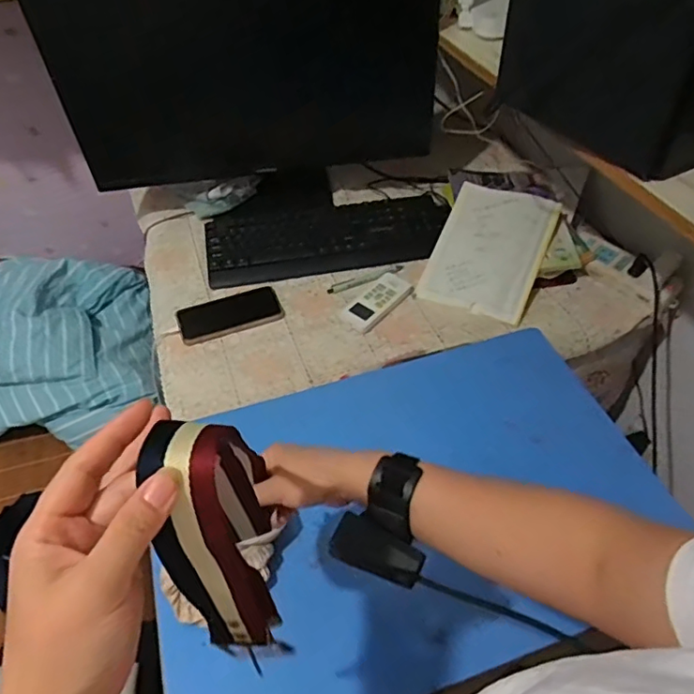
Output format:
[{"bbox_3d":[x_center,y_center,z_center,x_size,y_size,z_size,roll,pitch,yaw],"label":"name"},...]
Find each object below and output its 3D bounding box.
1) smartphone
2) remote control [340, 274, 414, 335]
[{"bbox_3d":[-0.191,-0.053,0.921,0.165,0.017,0.079,-20,50,-16],"label":"smartphone"},{"bbox_3d":[0.050,-0.078,0.935,0.064,0.017,0.132,31,55,27],"label":"remote control"}]

